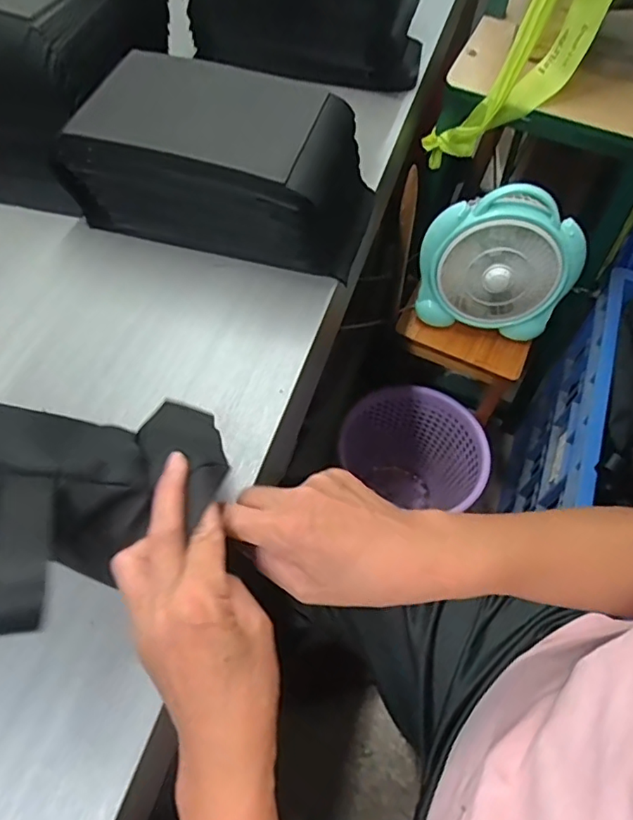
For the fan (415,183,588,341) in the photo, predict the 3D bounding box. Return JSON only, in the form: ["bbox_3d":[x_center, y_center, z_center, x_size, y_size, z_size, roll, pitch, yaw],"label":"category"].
[{"bbox_3d":[0.287,-0.231,0.884,0.238,0.216,0.086,12,59,4],"label":"fan"}]

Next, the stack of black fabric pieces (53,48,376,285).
[{"bbox_3d":[-0.095,-0.264,0.594,0.303,0.129,0.160,16,59,6],"label":"stack of black fabric pieces"}]

